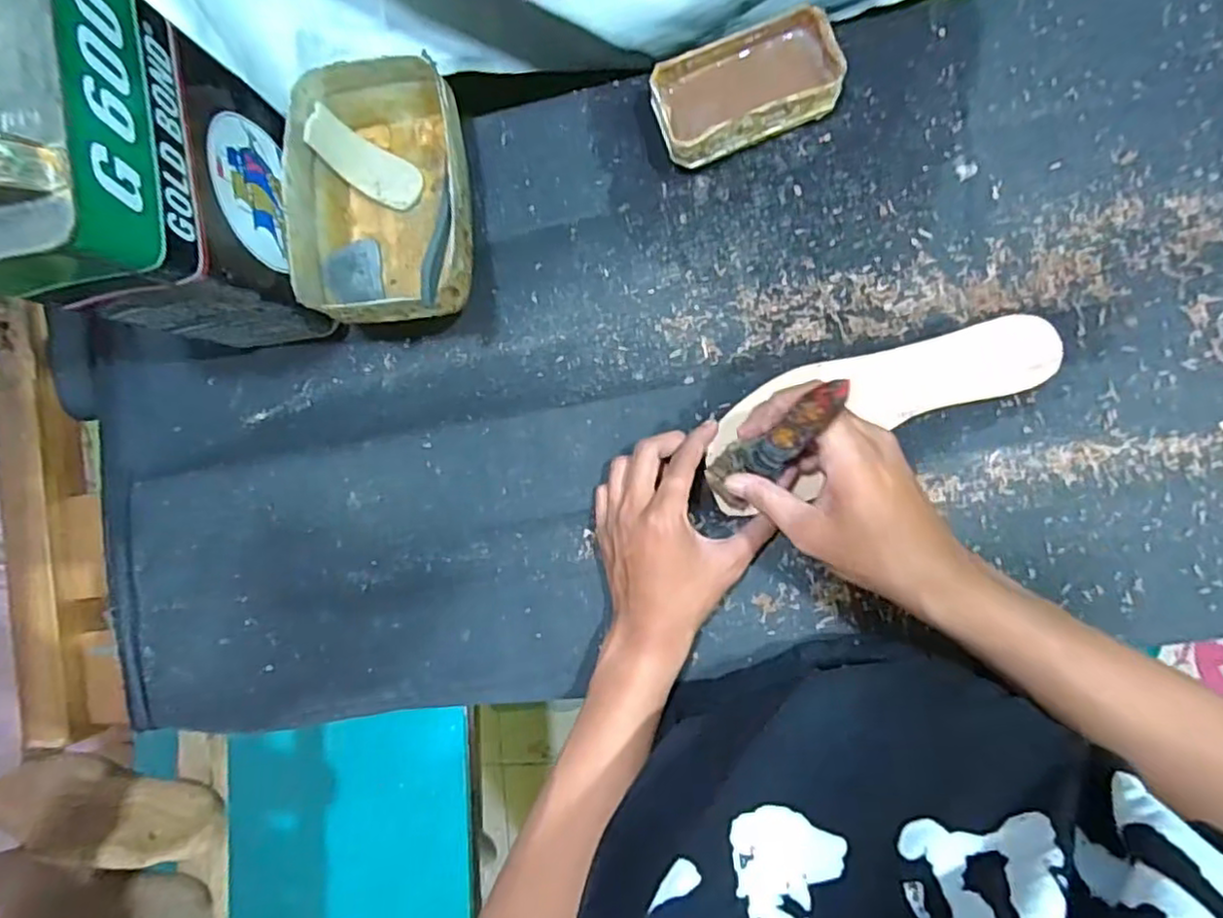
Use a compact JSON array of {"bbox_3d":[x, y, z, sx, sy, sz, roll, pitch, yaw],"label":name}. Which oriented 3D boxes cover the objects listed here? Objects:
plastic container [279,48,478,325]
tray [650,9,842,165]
[{"bbox_3d":[-0.167,-0.193,0.500,0.126,0.073,0.187,-8,86,9],"label":"plastic container"},{"bbox_3d":[0.095,-0.262,0.480,0.126,0.044,0.072,-20,84,8],"label":"tray"}]

